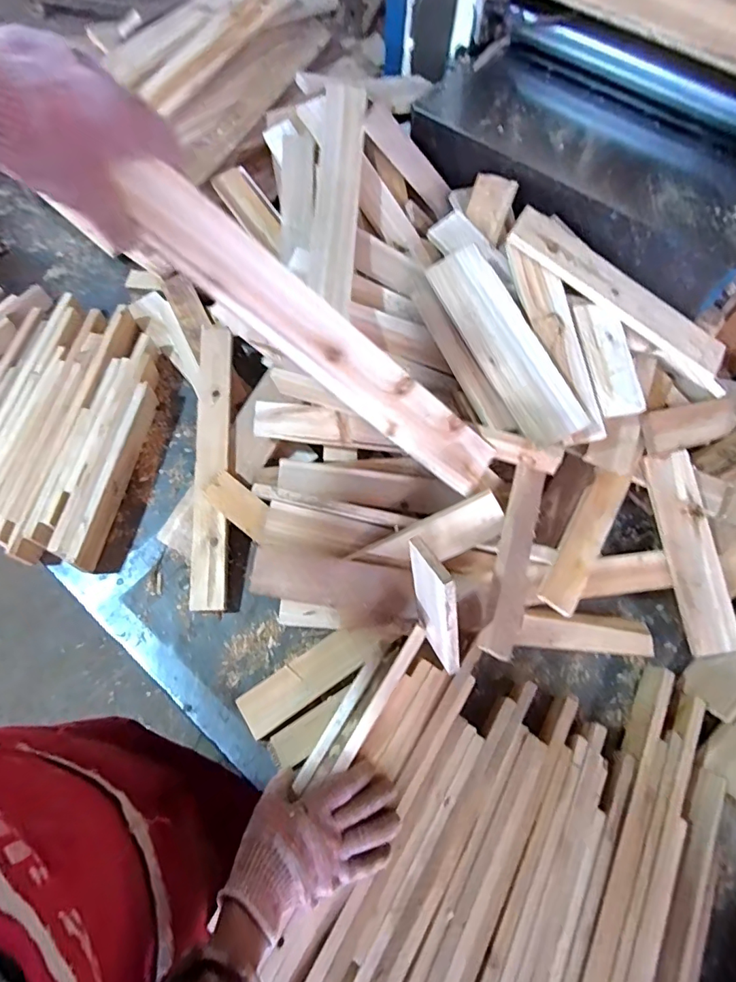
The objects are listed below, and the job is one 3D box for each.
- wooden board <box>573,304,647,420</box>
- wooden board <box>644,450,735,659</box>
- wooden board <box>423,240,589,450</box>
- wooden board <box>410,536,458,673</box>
[{"bbox_3d":[0.329,-0.179,0.653,0.061,0.013,0.161,-12,81,-4],"label":"wooden board"},{"bbox_3d":[0.441,0.082,0.653,0.060,0.014,0.267,-11,79,12],"label":"wooden board"},{"bbox_3d":[0.181,-0.192,0.632,0.086,0.015,0.284,-26,81,1],"label":"wooden board"},{"bbox_3d":[0.074,0.133,0.542,0.015,0.179,0.072,-25,44,-18],"label":"wooden board"}]

